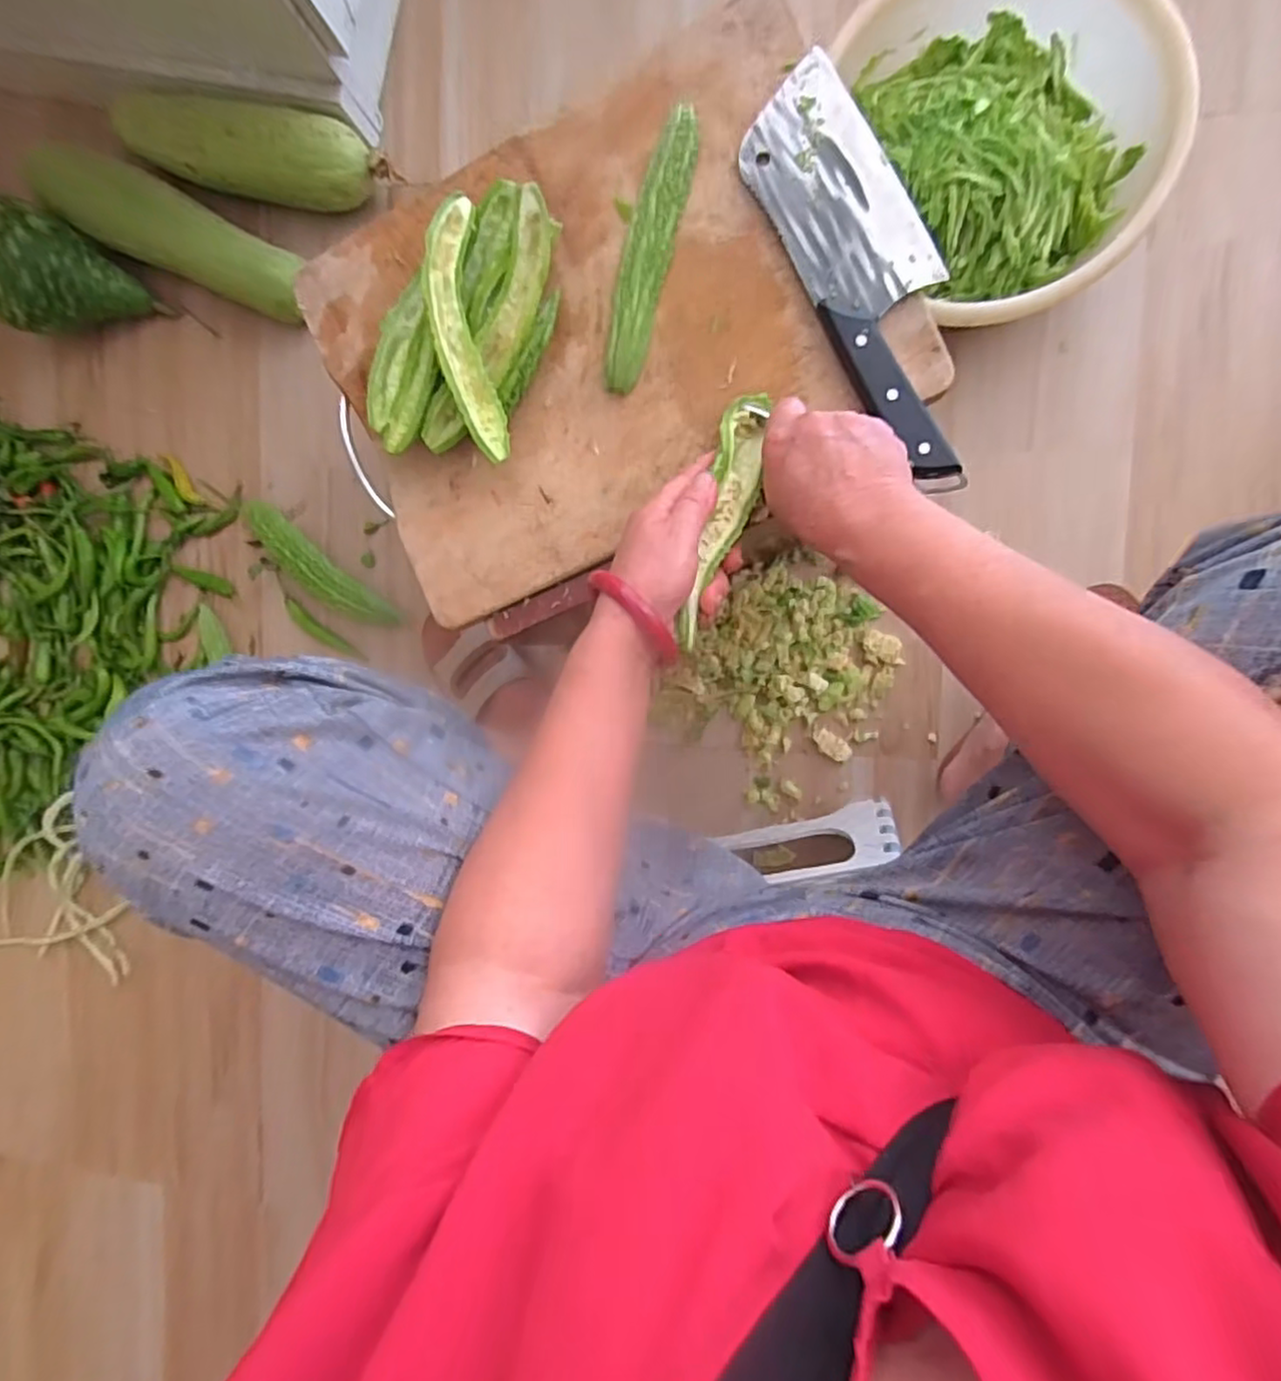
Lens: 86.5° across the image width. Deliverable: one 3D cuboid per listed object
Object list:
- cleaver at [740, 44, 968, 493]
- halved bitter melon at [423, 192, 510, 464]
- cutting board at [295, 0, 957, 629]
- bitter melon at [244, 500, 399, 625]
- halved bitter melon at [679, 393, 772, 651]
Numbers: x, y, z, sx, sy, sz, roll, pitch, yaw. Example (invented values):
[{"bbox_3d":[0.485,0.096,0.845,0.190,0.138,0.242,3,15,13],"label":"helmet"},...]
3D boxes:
[{"bbox_3d":[0.151,-0.267,0.437,0.081,0.031,0.281,-27,89,9],"label":"cleaver"},{"bbox_3d":[-0.119,-0.240,0.455,0.033,0.022,0.168,-7,92,9],"label":"halved bitter melon"},{"bbox_3d":[-0.029,-0.254,0.480,0.385,0.025,0.293,-23,89,9],"label":"cutting board"},{"bbox_3d":[-0.372,-0.138,0.769,0.224,0.035,0.053,41,99,4],"label":"bitter melon"},{"bbox_3d":[0.054,-0.109,0.440,0.032,0.016,0.173,15,82,5],"label":"halved bitter melon"}]

